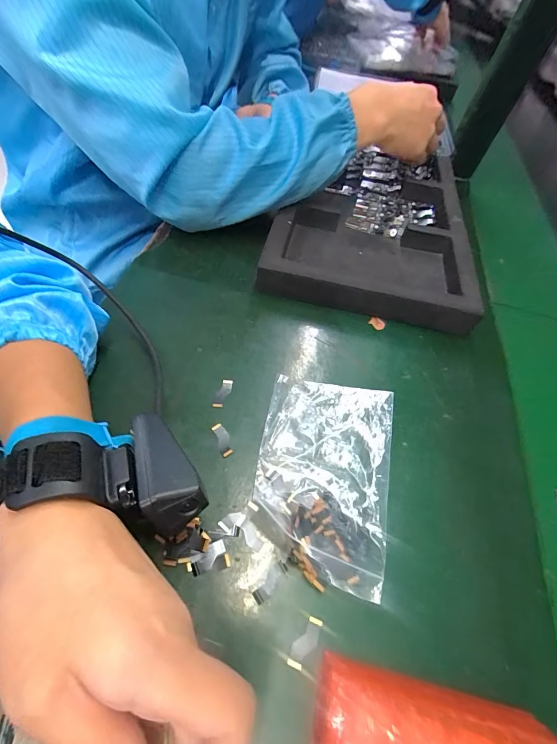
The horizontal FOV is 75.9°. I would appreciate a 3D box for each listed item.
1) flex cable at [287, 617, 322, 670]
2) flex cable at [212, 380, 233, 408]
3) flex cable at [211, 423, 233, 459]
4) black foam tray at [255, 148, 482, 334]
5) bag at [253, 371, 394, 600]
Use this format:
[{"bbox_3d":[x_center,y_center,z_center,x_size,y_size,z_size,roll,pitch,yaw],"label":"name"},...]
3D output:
[{"bbox_3d":[0.016,0.155,0.204,0.010,0.004,0.027,36,59,19],"label":"flex cable"},{"bbox_3d":[-0.045,0.017,0.294,0.009,0.004,0.027,15,55,5],"label":"flex cable"},{"bbox_3d":[-0.042,0.051,0.272,0.011,0.004,0.028,-17,58,-17],"label":"flex cable"},{"bbox_3d":[0.122,-0.207,0.459,0.235,0.038,0.364,10,54,2],"label":"black foam tray"},{"bbox_3d":[0.034,0.069,0.260,0.095,0.014,0.146,12,54,3],"label":"bag"}]

